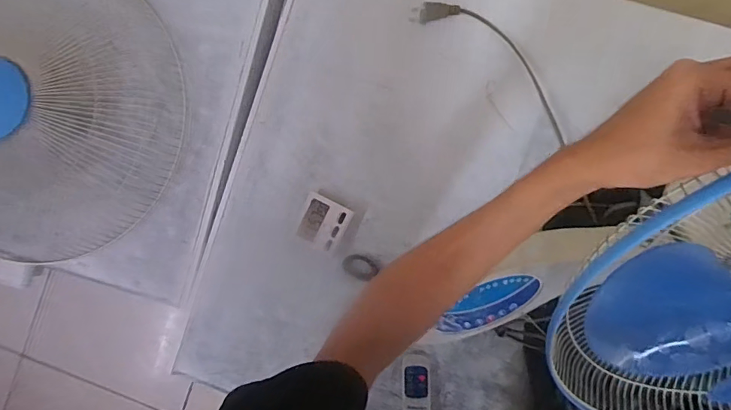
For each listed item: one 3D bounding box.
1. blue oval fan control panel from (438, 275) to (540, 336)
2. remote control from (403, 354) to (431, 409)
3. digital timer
[{"bbox_3d":[0.147,0.120,0.535,0.126,0.006,0.068,-24,122,2],"label":"blue oval fan control panel"},{"bbox_3d":[0.069,0.259,0.601,0.036,0.025,0.116,-1,89,6],"label":"remote control"},{"bbox_3d":[-0.057,0.023,0.602,0.061,0.022,0.063,23,92,5],"label":"digital timer"}]

